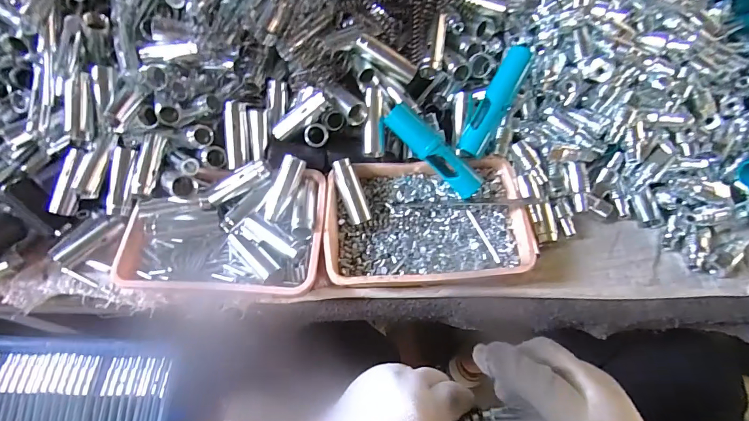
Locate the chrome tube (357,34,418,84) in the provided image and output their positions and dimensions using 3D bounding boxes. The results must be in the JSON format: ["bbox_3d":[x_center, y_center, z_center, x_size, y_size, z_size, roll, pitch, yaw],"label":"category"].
[{"bbox_3d":[0.013,-0.164,0.418,0.069,0.018,0.014,32,65,-10],"label":"chrome tube"}]

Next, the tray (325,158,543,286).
[{"bbox_3d":[0.053,0.010,0.406,0.202,0.031,0.132,-2,62,1],"label":"tray"}]

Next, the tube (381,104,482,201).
[{"bbox_3d":[0.062,-0.062,0.405,0.120,0.023,0.024,43,70,-2],"label":"tube"}]

